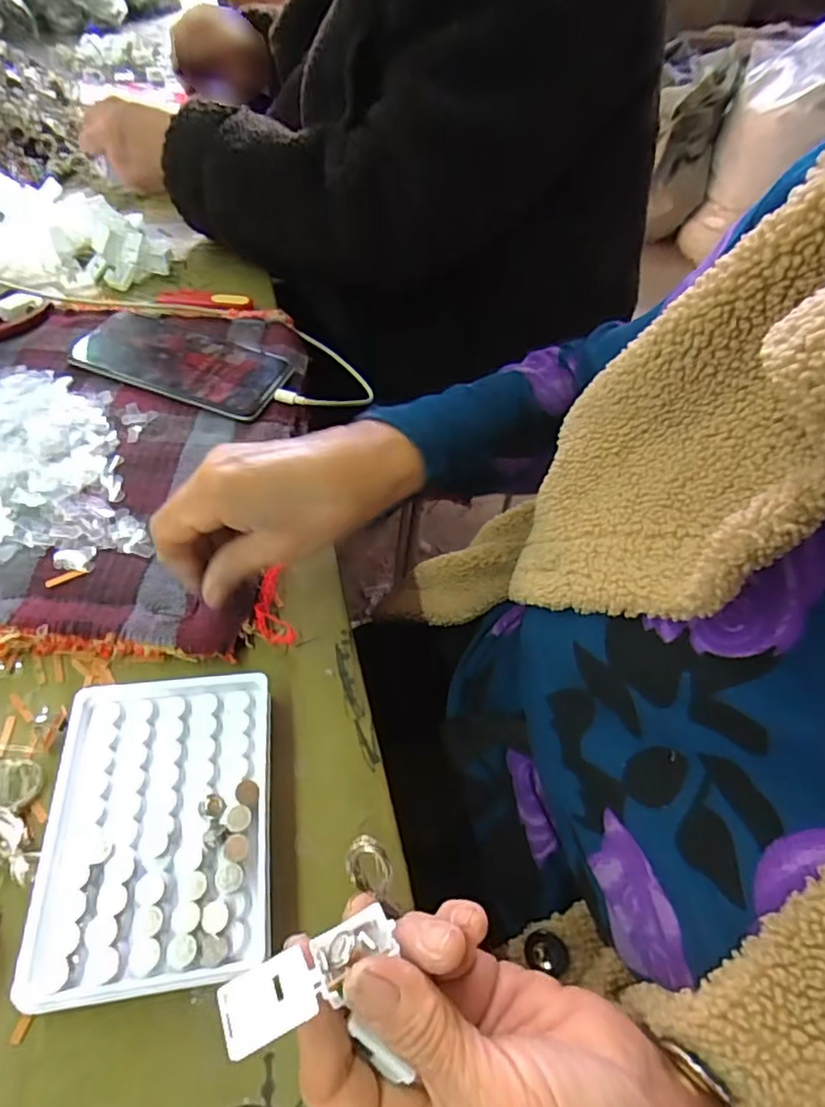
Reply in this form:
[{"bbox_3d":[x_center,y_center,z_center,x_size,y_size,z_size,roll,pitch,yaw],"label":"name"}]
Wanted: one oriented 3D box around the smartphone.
[{"bbox_3d":[-0.182,-0.153,0.477,0.167,0.010,0.077,21,53,11],"label":"smartphone"}]

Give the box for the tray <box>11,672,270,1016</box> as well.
[{"bbox_3d":[-0.115,0.121,0.279,0.095,0.022,0.132,-4,53,-9],"label":"tray"}]

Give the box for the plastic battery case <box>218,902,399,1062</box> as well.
[{"bbox_3d":[-0.033,0.133,0.192,0.056,0.011,0.020,-22,57,-23],"label":"plastic battery case"}]

